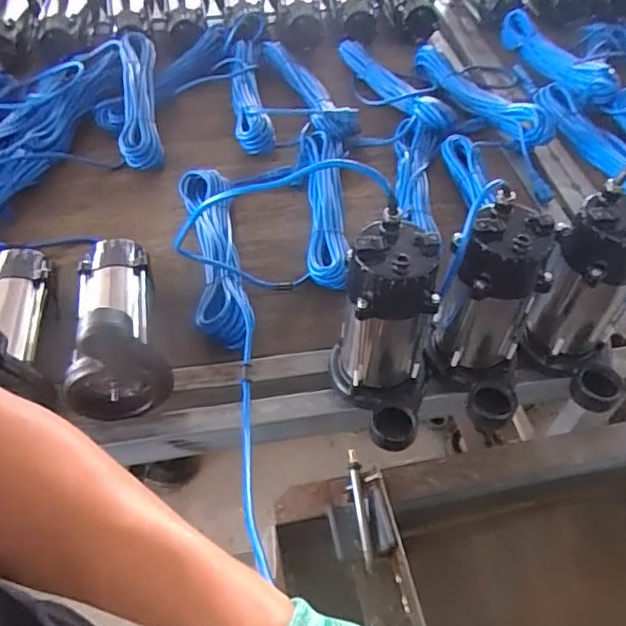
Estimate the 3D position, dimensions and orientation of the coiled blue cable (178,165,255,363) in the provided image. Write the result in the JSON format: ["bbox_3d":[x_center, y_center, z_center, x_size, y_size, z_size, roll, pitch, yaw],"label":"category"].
[{"bbox_3d":[-0.142,-0.082,0.855,0.084,0.065,0.349,-10,51,-9],"label":"coiled blue cable"}]

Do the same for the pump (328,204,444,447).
[{"bbox_3d":[0.073,0.032,0.636,0.107,0.241,0.143,5,50,3],"label":"pump"}]

